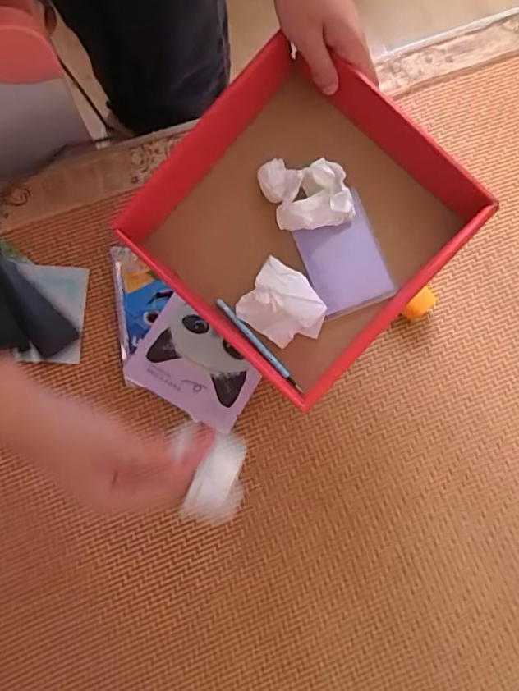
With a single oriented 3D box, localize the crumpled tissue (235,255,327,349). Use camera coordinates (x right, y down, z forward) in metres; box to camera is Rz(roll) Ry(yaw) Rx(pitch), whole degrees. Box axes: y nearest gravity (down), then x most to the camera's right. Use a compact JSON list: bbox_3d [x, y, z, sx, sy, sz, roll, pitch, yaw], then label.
[{"bbox_3d":[0.021,-0.032,0.401,0.066,0.025,0.055,34,78,7],"label":"crumpled tissue"}]

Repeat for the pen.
[{"bbox_3d":[-0.001,-0.001,0.407,0.006,0.004,0.105,-41,82,-9],"label":"pen"}]

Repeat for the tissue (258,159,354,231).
[{"bbox_3d":[0.037,-0.128,0.390,0.063,0.030,0.065,-16,77,-5],"label":"tissue"}]

